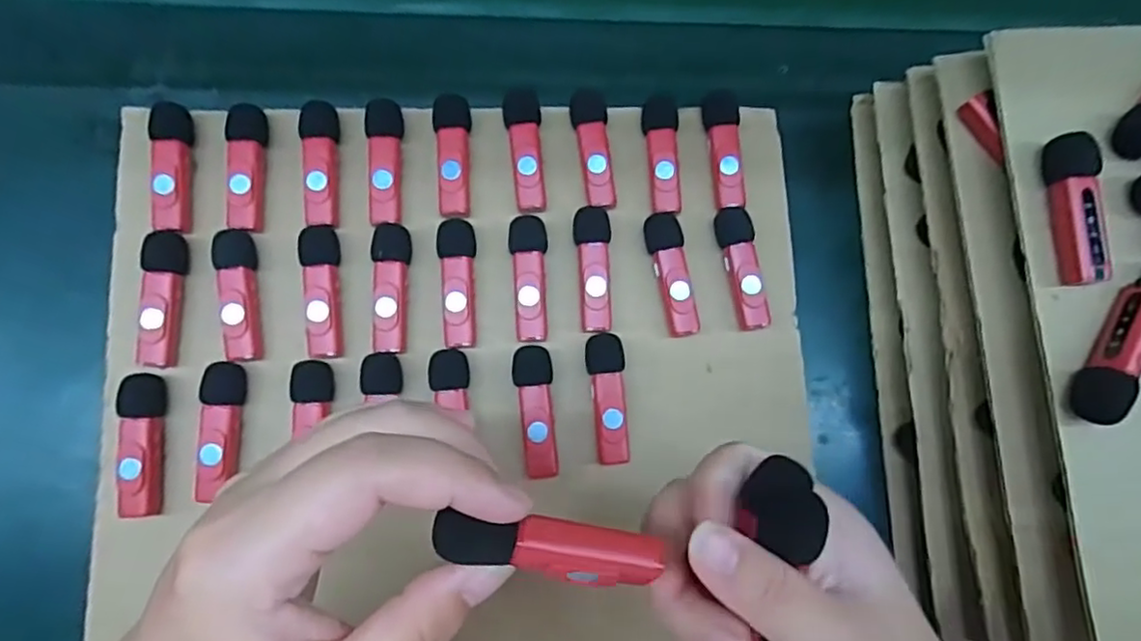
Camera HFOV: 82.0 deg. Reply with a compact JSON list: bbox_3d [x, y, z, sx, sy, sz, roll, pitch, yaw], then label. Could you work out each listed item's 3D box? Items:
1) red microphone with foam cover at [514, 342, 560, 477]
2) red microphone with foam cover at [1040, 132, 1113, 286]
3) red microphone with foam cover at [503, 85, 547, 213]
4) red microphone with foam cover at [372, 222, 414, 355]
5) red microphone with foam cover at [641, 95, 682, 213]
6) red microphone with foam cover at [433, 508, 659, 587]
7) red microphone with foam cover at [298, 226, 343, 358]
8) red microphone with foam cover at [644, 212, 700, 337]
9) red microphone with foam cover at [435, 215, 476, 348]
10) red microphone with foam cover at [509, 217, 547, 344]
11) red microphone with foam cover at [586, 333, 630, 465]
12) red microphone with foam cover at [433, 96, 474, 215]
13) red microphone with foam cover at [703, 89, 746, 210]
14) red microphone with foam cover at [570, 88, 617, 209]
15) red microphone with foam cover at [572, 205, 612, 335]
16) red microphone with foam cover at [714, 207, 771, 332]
[{"bbox_3d":[-0.017,0.045,0.329,0.019,0.015,0.064,-3,82,-5],"label":"red microphone with foam cover"},{"bbox_3d":[0.215,-0.047,0.278,0.015,0.014,0.063,-3,77,-6],"label":"red microphone with foam cover"},{"bbox_3d":[-0.024,-0.090,0.348,0.020,0.014,0.066,-3,82,-5],"label":"red microphone with foam cover"},{"bbox_3d":[-0.091,-0.016,0.333,0.018,0.016,0.066,3,82,-4],"label":"red microphone with foam cover"},{"bbox_3d":[0.050,-0.088,0.354,0.019,0.014,0.063,-2,82,-5],"label":"red microphone with foam cover"},{"bbox_3d":[-0.006,0.063,0.182,0.062,0.011,0.016,15,81,-20],"label":"red microphone with foam cover"},{"bbox_3d":[-0.124,-0.014,0.330,0.017,0.017,0.065,-5,82,-5],"label":"red microphone with foam cover"},{"bbox_3d":[0.054,-0.024,0.346,0.019,0.017,0.064,-11,83,-6],"label":"red microphone with foam cover"},{"bbox_3d":[-0.056,-0.019,0.337,0.019,0.016,0.066,-6,82,-5],"label":"red microphone with foam cover"},{"bbox_3d":[-0.022,-0.021,0.339,0.019,0.015,0.065,0,82,-4],"label":"red microphone with foam cover"},{"bbox_3d":[0.019,0.039,0.333,0.019,0.015,0.064,-3,82,-5],"label":"red microphone with foam cover"},{"bbox_3d":[-0.061,-0.086,0.343,0.018,0.013,0.063,-2,82,-5],"label":"red microphone with foam cover"},{"bbox_3d":[0.084,-0.095,0.360,0.018,0.015,0.068,-1,82,-5],"label":"red microphone with foam cover"},{"bbox_3d":[0.012,-0.092,0.352,0.019,0.014,0.065,-5,82,-5],"label":"red microphone with foam cover"},{"bbox_3d":[0.012,-0.027,0.342,0.019,0.016,0.065,1,82,-4],"label":"red microphone with foam cover"},{"bbox_3d":[0.091,-0.028,0.350,0.019,0.016,0.066,-10,83,-6],"label":"red microphone with foam cover"}]

